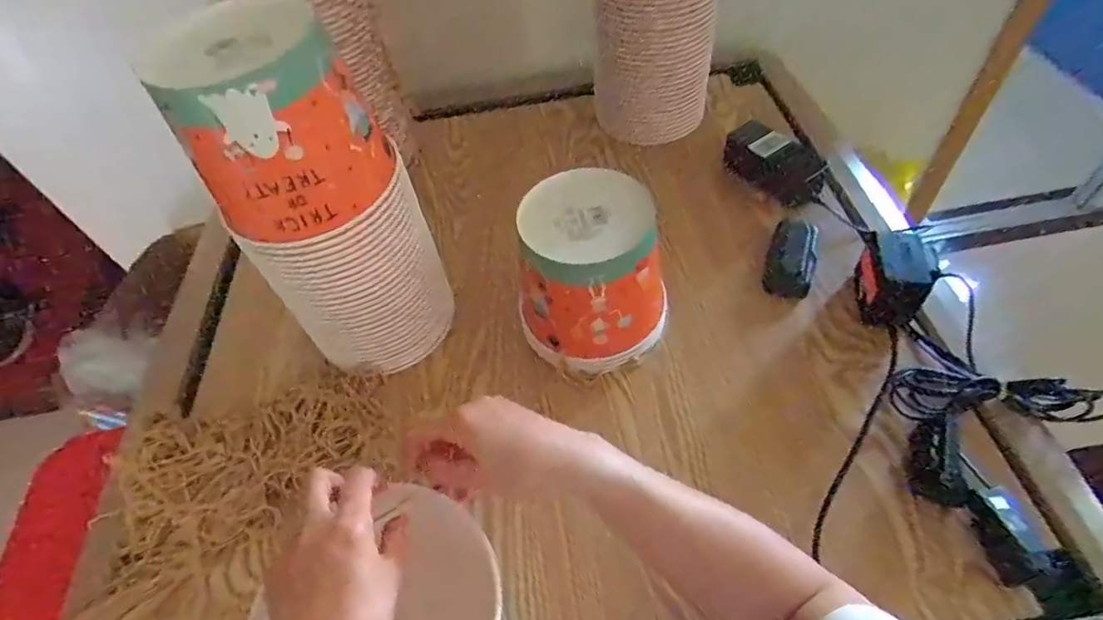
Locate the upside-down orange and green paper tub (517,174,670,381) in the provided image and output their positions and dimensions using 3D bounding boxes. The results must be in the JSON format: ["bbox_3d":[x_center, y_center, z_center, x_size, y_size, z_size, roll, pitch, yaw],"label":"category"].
[{"bbox_3d":[0.043,-0.032,0.576,0.152,0.162,0.138,0,53,6],"label":"upside-down orange and green paper tub"}]

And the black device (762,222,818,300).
[{"bbox_3d":[0.282,-0.063,0.654,0.052,0.018,0.106,14,68,15],"label":"black device"}]

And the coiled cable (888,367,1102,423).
[{"bbox_3d":[0.422,0.076,0.526,0.187,0.032,0.058,0,53,6],"label":"coiled cable"}]

